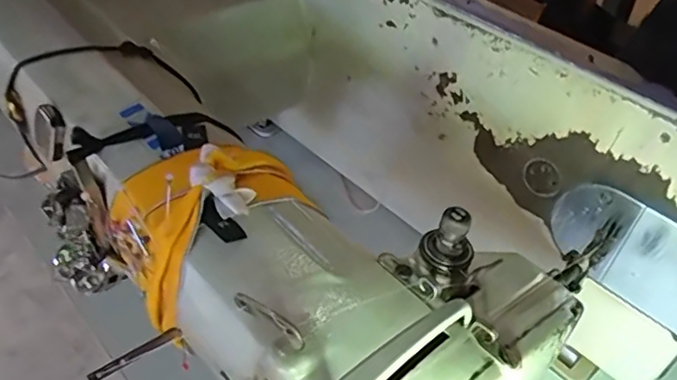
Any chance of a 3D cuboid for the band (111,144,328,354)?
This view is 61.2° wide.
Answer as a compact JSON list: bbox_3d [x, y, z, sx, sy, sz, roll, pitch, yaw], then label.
[{"bbox_3d":[-0.065,0.013,0.283,0.090,0.065,0.065,-33,56,-20],"label":"band"}]

